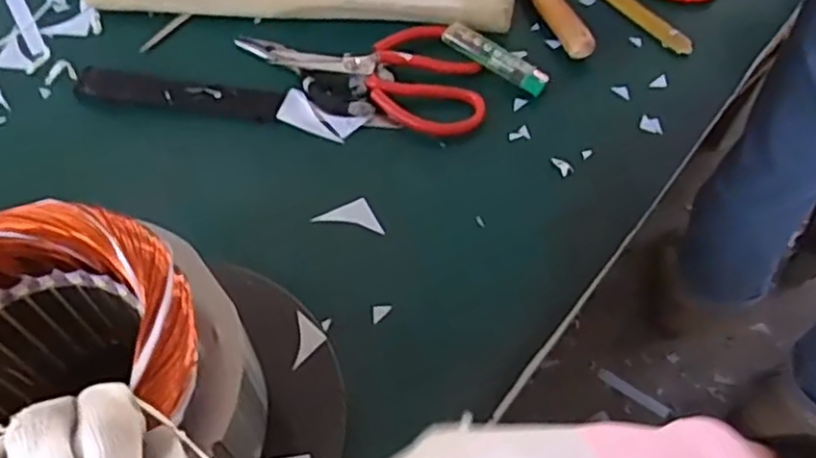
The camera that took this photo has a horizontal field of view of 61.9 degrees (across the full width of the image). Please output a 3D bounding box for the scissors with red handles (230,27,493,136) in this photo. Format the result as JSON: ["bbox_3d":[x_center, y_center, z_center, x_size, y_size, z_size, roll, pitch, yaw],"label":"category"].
[{"bbox_3d":[-0.029,-0.131,0.518,0.191,0.022,0.079,23,61,12],"label":"scissors with red handles"}]

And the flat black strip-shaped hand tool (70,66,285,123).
[{"bbox_3d":[-0.169,-0.097,0.497,0.155,0.008,0.028,9,59,3],"label":"flat black strip-shaped hand tool"}]

